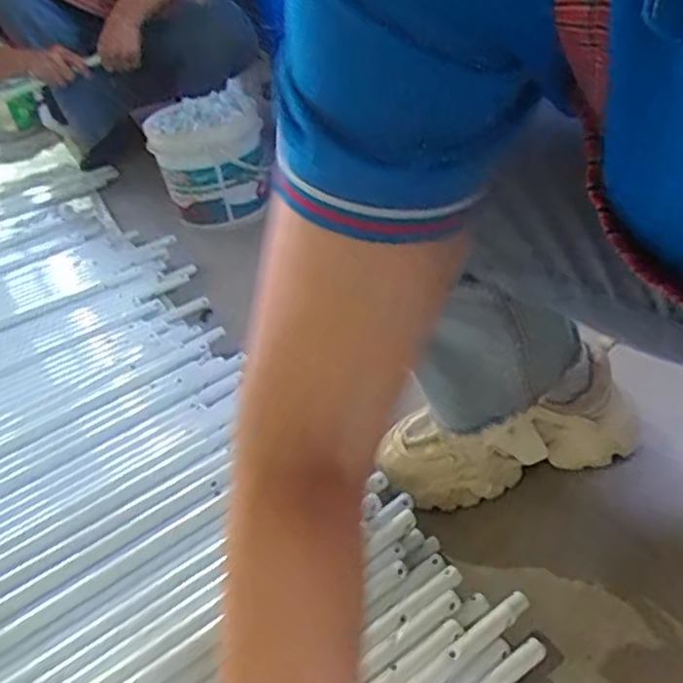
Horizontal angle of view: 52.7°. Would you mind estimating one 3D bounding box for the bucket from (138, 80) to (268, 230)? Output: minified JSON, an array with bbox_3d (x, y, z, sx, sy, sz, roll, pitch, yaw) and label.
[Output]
[{"bbox_3d":[-0.237,-0.339,1.276,0.207,0.176,0.192,-16,35,-8],"label":"bucket"}]

